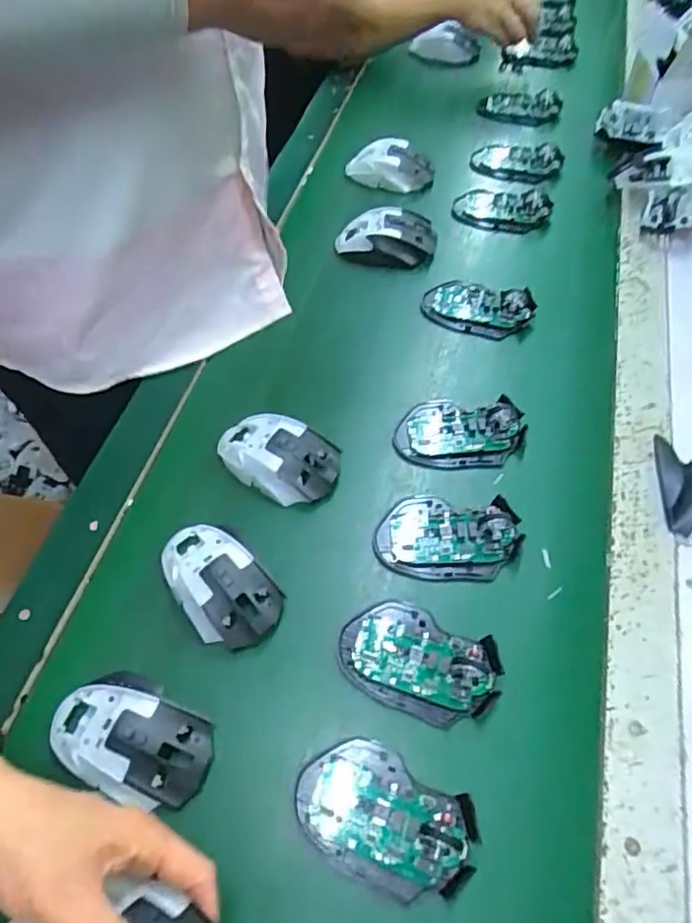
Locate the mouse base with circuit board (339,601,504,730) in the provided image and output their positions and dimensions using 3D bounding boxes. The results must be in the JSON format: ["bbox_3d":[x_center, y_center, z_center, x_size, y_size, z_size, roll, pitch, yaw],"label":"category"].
[{"bbox_3d":[0.052,0.142,0.443,0.112,0.021,0.073,22,59,17],"label":"mouse base with circuit board"}]

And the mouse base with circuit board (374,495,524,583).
[{"bbox_3d":[0.083,0.059,0.499,0.112,0.021,0.071,7,56,8],"label":"mouse base with circuit board"}]

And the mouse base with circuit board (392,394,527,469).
[{"bbox_3d":[0.104,-0.032,0.558,0.113,0.023,0.074,3,55,5],"label":"mouse base with circuit board"}]

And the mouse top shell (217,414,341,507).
[{"bbox_3d":[-0.062,-0.005,0.540,0.111,0.033,0.060,19,58,15],"label":"mouse top shell"}]

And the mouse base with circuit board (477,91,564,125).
[{"bbox_3d":[0.253,-0.516,0.893,0.115,0.029,0.067,16,58,9],"label":"mouse base with circuit board"}]

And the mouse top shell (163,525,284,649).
[{"bbox_3d":[-0.101,0.093,0.476,0.065,0.038,0.117,-38,62,-21],"label":"mouse top shell"}]

